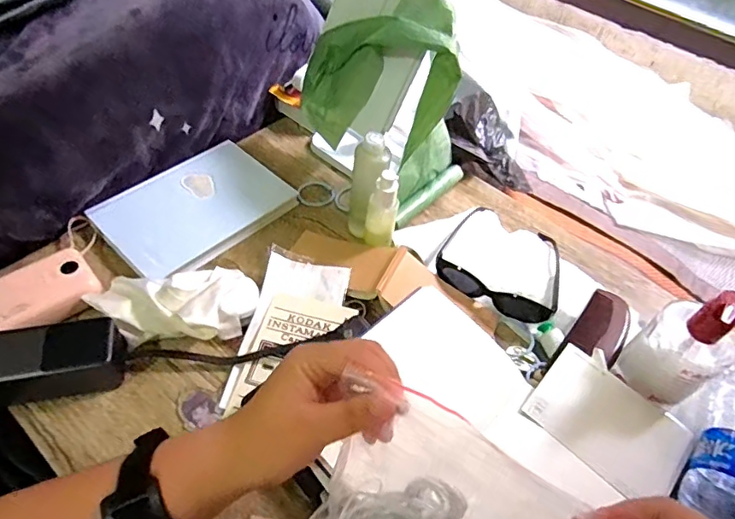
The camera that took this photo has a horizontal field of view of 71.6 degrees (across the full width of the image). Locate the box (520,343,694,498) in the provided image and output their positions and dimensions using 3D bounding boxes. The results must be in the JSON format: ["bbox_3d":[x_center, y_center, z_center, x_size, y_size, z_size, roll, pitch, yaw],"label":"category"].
[{"bbox_3d":[0.230,0.153,0.482,0.101,0.012,0.139,-35,63,-29],"label":"box"}]

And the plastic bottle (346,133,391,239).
[{"bbox_3d":[0.001,-0.079,0.585,0.038,0.133,0.044,-29,60,-26],"label":"plastic bottle"}]

